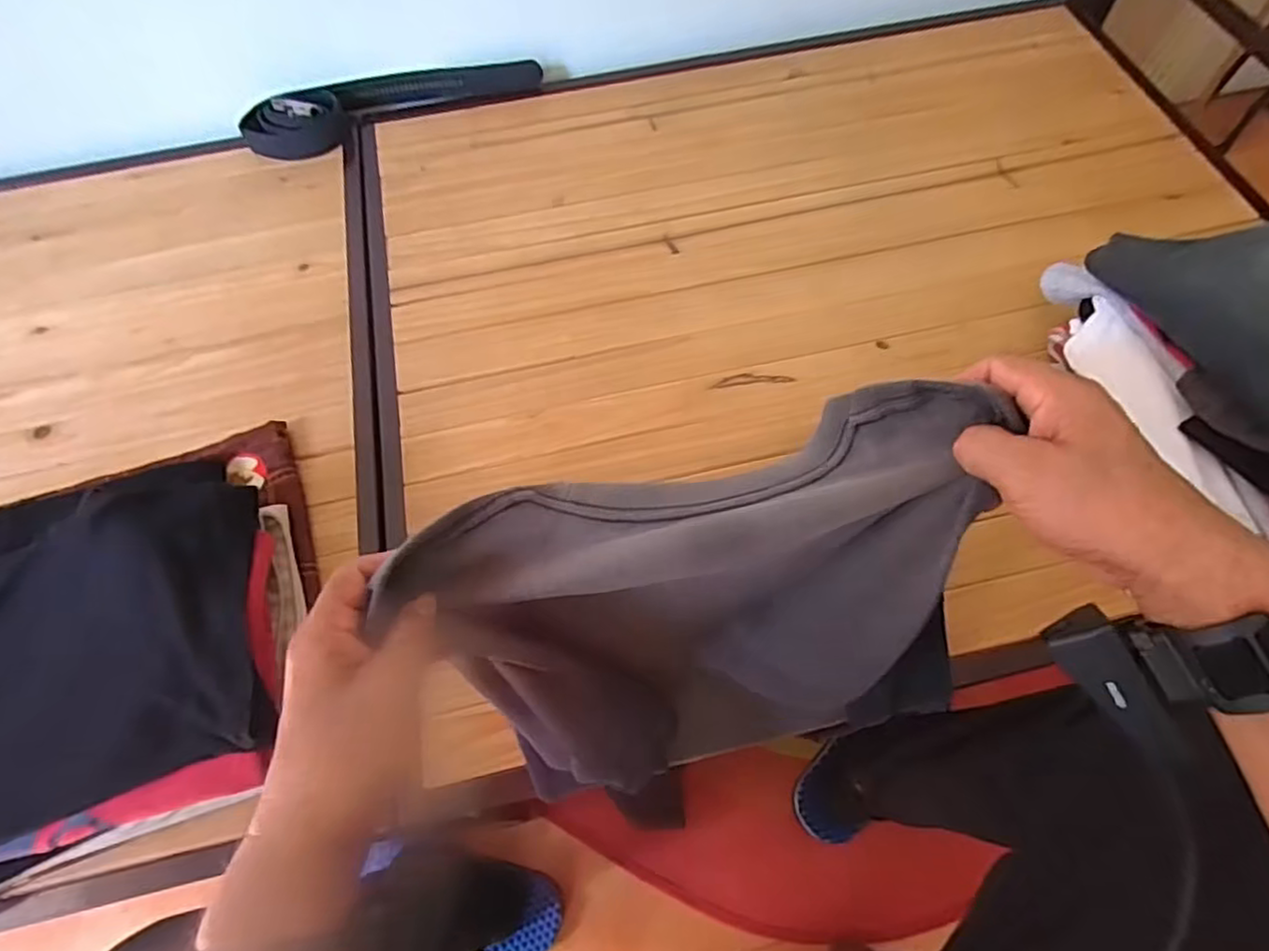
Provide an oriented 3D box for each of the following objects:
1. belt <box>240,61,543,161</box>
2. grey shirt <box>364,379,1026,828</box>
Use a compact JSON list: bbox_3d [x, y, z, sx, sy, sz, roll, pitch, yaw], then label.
[{"bbox_3d":[-0.291,-0.456,0.796,0.355,0.043,0.067,-21,64,-8],"label":"belt"},{"bbox_3d":[0.044,0.087,0.403,0.318,0.208,0.168,-15,64,-5],"label":"grey shirt"}]

